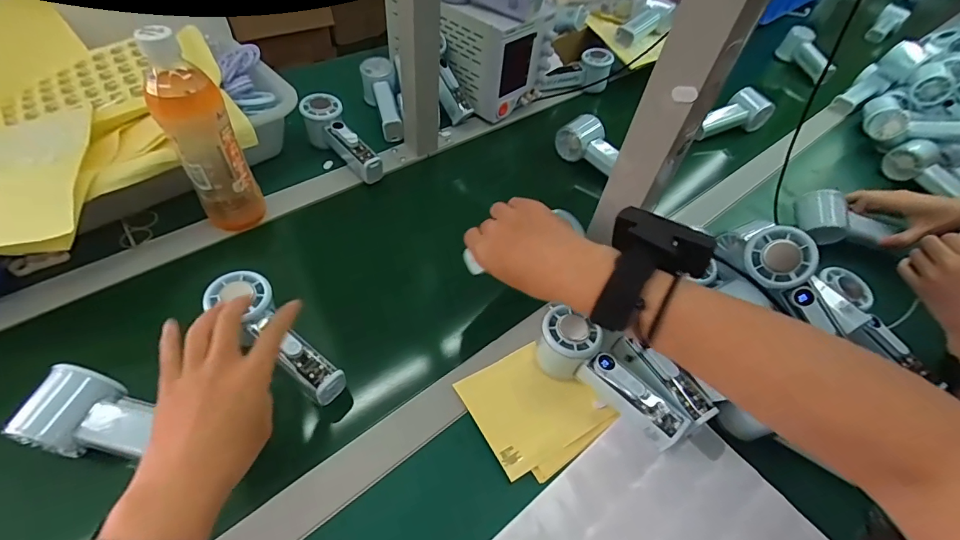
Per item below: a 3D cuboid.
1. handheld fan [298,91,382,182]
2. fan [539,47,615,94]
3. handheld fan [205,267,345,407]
[{"bbox_3d":[-0.195,-0.183,0.620,0.050,0.053,0.157,-36,78,-30],"label":"handheld fan"},{"bbox_3d":[0.169,-0.345,0.776,0.162,0.060,0.063,-32,61,-28],"label":"fan"},{"bbox_3d":[-0.193,0.063,0.410,0.157,0.027,0.049,44,57,9],"label":"handheld fan"}]

